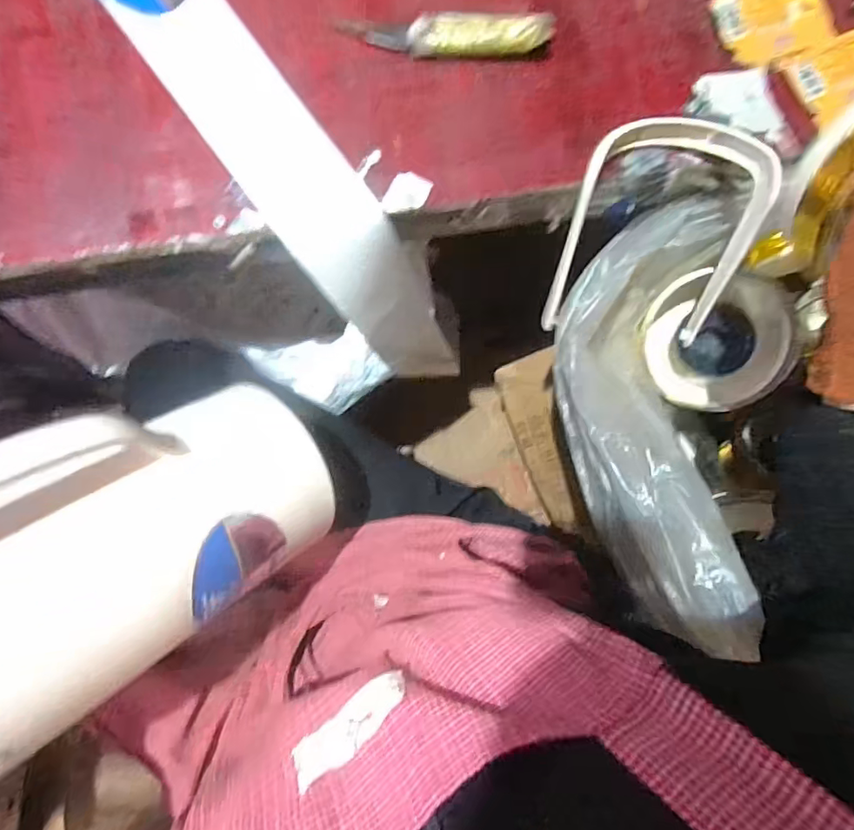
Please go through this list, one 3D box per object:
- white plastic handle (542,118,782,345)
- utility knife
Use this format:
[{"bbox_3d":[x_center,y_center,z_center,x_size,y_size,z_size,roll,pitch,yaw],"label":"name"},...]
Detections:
[{"bbox_3d":[0.189,-0.150,0.461,0.144,0.183,0.058,8,51,0],"label":"white plastic handle"},{"bbox_3d":[0.016,-0.294,0.408,0.160,0.023,0.033,-3,84,-6],"label":"utility knife"}]

